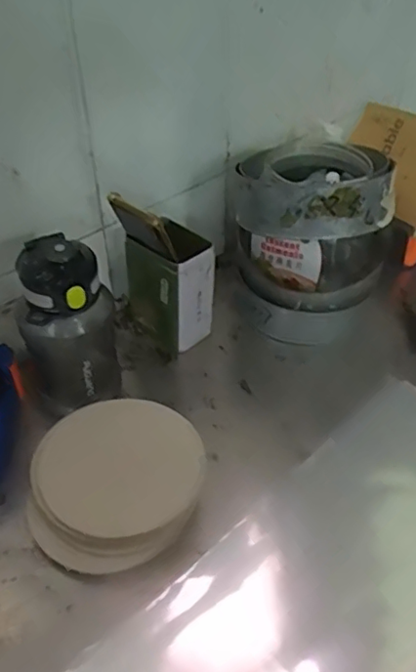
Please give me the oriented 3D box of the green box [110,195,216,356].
[{"bbox_3d":[-0.051,-0.078,0.705,0.077,0.180,0.100,-29,50,-28],"label":"green box"}]

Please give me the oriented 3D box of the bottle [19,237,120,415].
[{"bbox_3d":[-0.136,-0.005,0.591,0.089,0.188,0.070,-7,43,-7],"label":"bottle"}]

